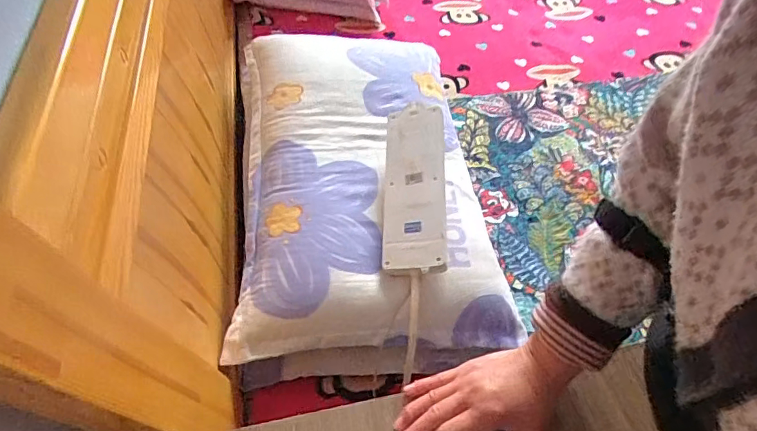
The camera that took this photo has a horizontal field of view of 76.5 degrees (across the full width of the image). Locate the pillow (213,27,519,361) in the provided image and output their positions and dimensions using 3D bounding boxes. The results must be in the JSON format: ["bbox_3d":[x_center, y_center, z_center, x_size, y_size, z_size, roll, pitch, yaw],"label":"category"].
[{"bbox_3d":[-0.026,-0.094,0.834,0.408,0.100,0.675,-3,54,-5],"label":"pillow"}]

